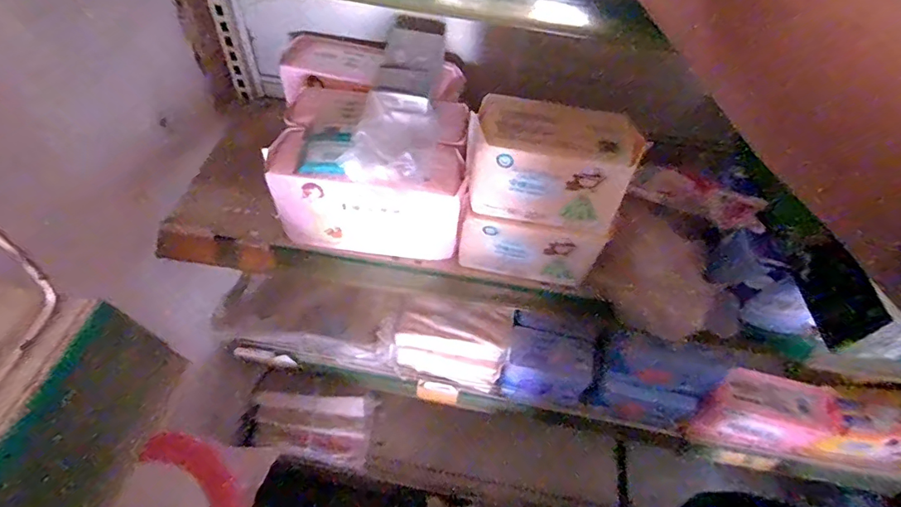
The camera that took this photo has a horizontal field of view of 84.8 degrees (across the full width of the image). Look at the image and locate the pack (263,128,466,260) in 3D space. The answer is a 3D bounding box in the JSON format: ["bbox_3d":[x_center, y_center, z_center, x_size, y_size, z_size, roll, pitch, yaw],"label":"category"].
[{"bbox_3d":[-0.096,-0.101,0.630,0.234,0.172,0.150,14,52,6],"label":"pack"}]

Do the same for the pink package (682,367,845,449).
[{"bbox_3d":[0.571,0.279,0.905,0.212,0.185,0.065,16,33,11],"label":"pink package"}]

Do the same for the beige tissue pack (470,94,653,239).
[{"bbox_3d":[0.113,-0.098,0.552,0.179,0.116,0.081,10,51,3],"label":"beige tissue pack"}]

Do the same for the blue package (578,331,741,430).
[{"bbox_3d":[0.376,0.232,0.906,0.221,0.155,0.094,11,52,4],"label":"blue package"}]

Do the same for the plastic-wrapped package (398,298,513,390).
[{"bbox_3d":[0.005,0.163,0.923,0.211,0.161,0.092,9,51,2],"label":"plastic-wrapped package"}]

